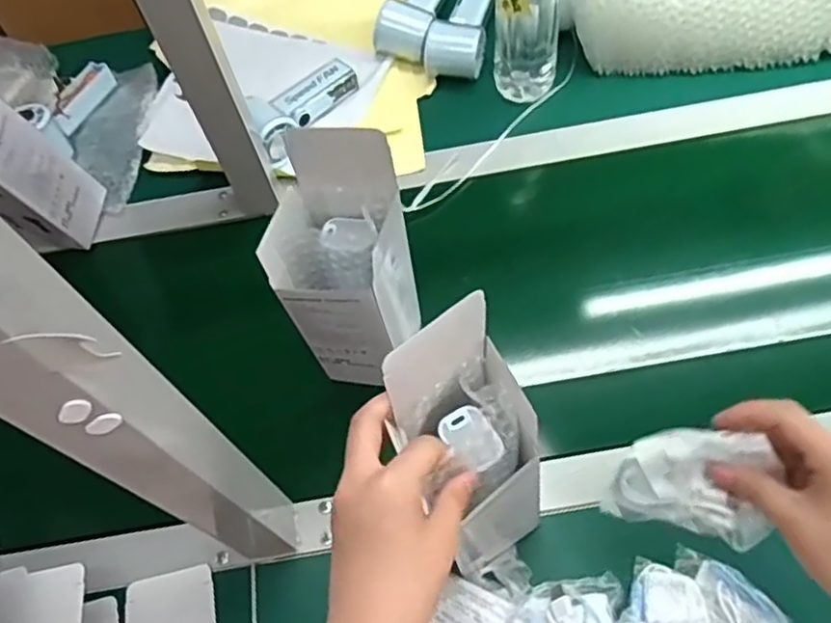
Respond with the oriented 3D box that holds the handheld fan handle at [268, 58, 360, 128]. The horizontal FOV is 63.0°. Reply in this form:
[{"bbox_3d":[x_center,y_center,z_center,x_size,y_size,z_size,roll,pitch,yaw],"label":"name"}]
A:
[{"bbox_3d":[-0.108,-0.235,0.734,0.042,0.019,0.099,35,62,19],"label":"handheld fan handle"}]

